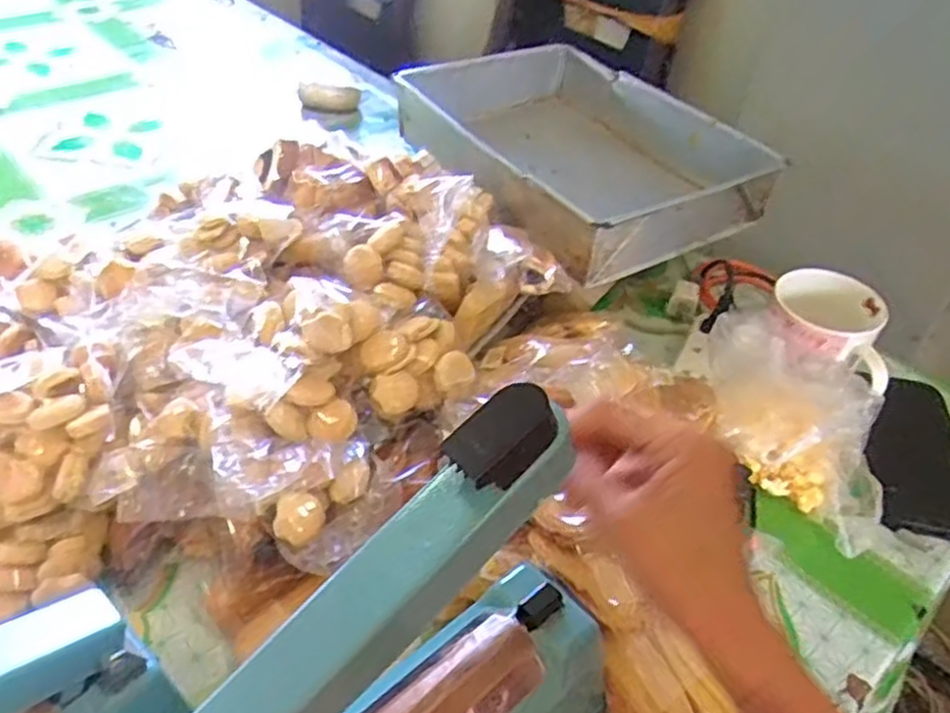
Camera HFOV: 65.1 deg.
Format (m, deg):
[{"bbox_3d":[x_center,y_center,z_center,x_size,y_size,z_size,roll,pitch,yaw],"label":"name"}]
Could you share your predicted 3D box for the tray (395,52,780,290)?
[{"bbox_3d":[0.093,-0.226,0.767,0.238,0.088,0.353,-19,48,-27],"label":"tray"}]

